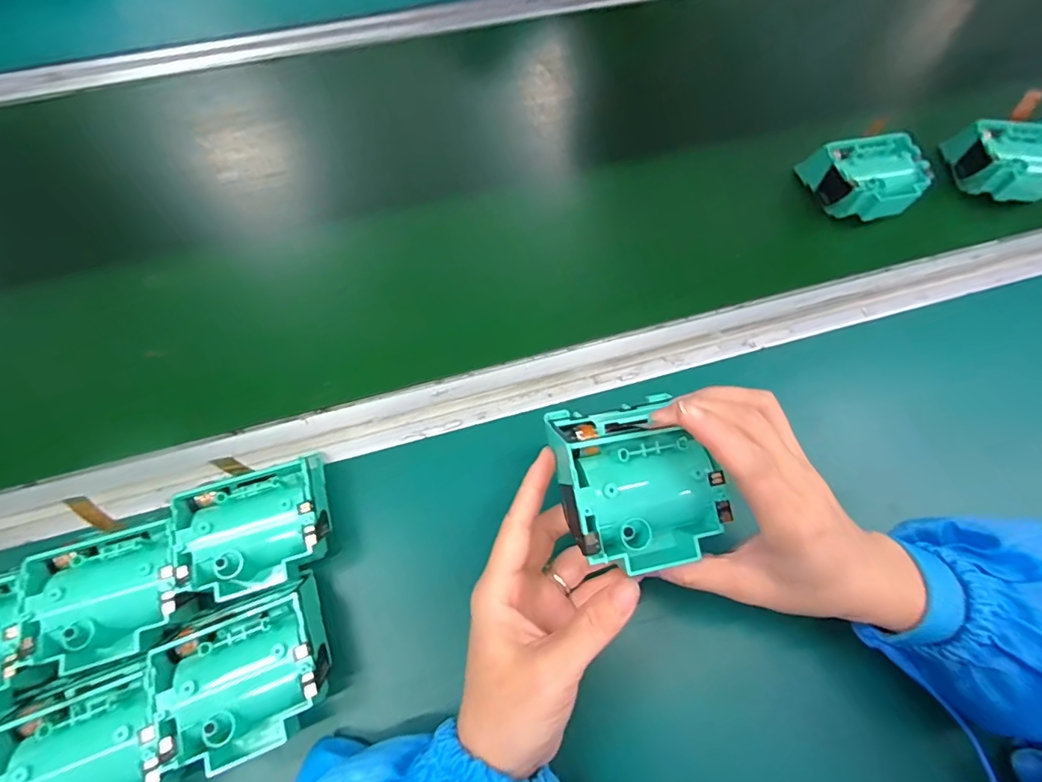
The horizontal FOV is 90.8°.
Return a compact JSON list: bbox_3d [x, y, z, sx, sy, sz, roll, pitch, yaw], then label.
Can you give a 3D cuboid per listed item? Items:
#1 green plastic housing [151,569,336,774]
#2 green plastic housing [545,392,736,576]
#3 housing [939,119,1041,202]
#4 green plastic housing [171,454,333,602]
[{"bbox_3d":[-0.140,0.146,0.268,0.075,0.033,0.070,-25,71,-13],"label":"green plastic housing"},{"bbox_3d":[0.055,0.043,0.250,0.075,0.038,0.081,-12,68,-8],"label":"green plastic housing"},{"bbox_3d":[0.418,-0.195,0.439,0.074,0.040,0.065,10,67,2],"label":"housing"},{"bbox_3d":[-0.153,0.079,0.303,0.074,0.044,0.071,-16,69,-9],"label":"green plastic housing"}]

